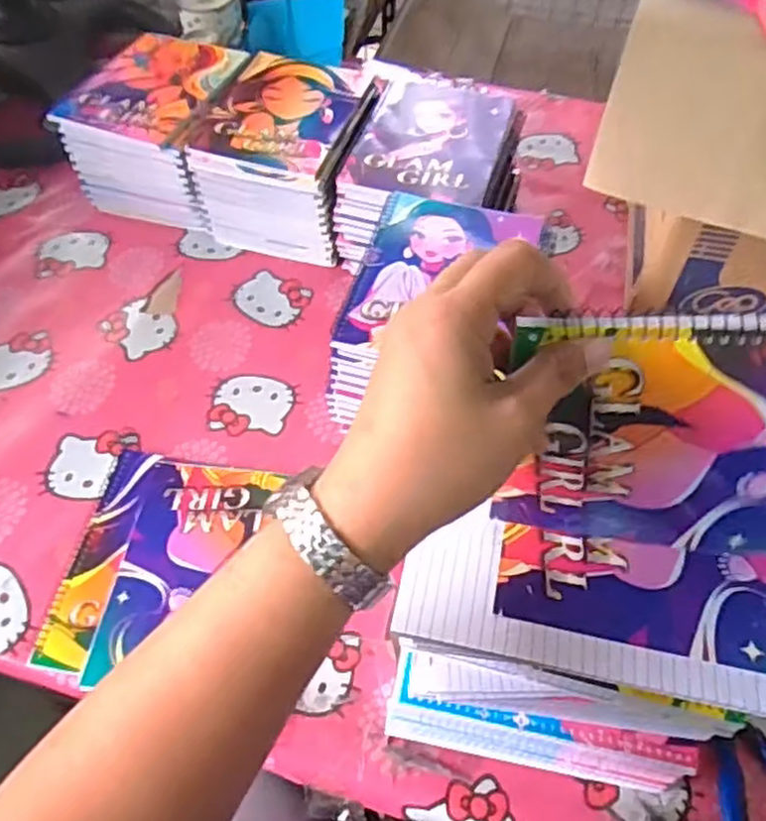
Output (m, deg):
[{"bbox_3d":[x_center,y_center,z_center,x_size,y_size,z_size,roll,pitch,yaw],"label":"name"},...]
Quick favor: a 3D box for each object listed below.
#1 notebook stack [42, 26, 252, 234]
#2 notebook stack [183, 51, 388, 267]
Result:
[{"bbox_3d":[-0.266,-0.345,0.891,0.169,0.126,0.205,12,55,9],"label":"notebook stack"},{"bbox_3d":[-0.108,-0.297,0.848,0.171,0.120,0.198,13,56,10],"label":"notebook stack"}]

